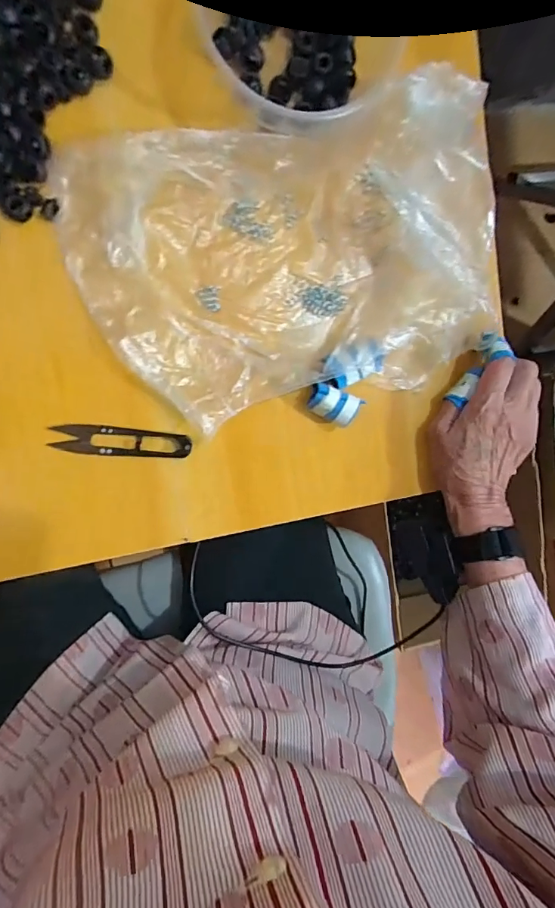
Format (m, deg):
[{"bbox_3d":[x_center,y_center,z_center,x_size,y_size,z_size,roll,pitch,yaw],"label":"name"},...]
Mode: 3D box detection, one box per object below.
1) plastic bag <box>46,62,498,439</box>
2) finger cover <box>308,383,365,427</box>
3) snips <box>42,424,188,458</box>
[{"bbox_3d":[0.011,-0.139,0.334,0.300,0.044,0.200,-14,98,-10],"label":"plastic bag"},{"bbox_3d":[0.043,-0.040,0.371,0.038,0.031,0.024,26,90,-13],"label":"finger cover"},{"bbox_3d":[-0.118,-0.009,0.354,0.101,0.008,0.022,5,95,-12],"label":"snips"}]

